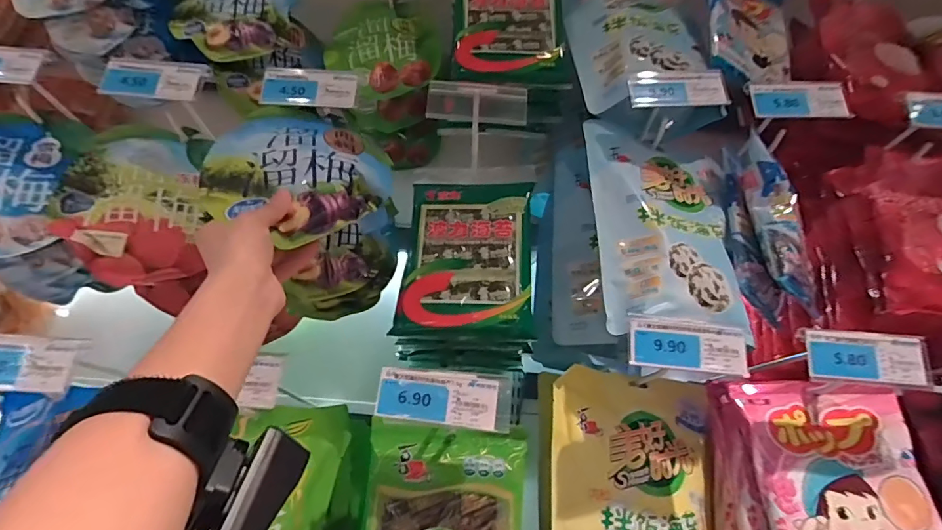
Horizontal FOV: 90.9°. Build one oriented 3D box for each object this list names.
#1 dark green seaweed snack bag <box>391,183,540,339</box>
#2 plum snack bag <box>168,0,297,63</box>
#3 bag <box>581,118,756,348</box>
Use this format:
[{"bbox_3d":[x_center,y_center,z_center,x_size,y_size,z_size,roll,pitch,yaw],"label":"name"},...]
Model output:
[{"bbox_3d":[-0.002,-0.012,0.506,0.142,0.181,0.028,3,-20,9],"label":"dark green seaweed snack bag"},{"bbox_3d":[-0.310,-0.354,0.622,0.142,0.181,0.035,4,-20,5],"label":"plum snack bag"},{"bbox_3d":[0.199,-0.044,0.476,0.147,0.245,0.031,4,-33,-10],"label":"bag"}]

